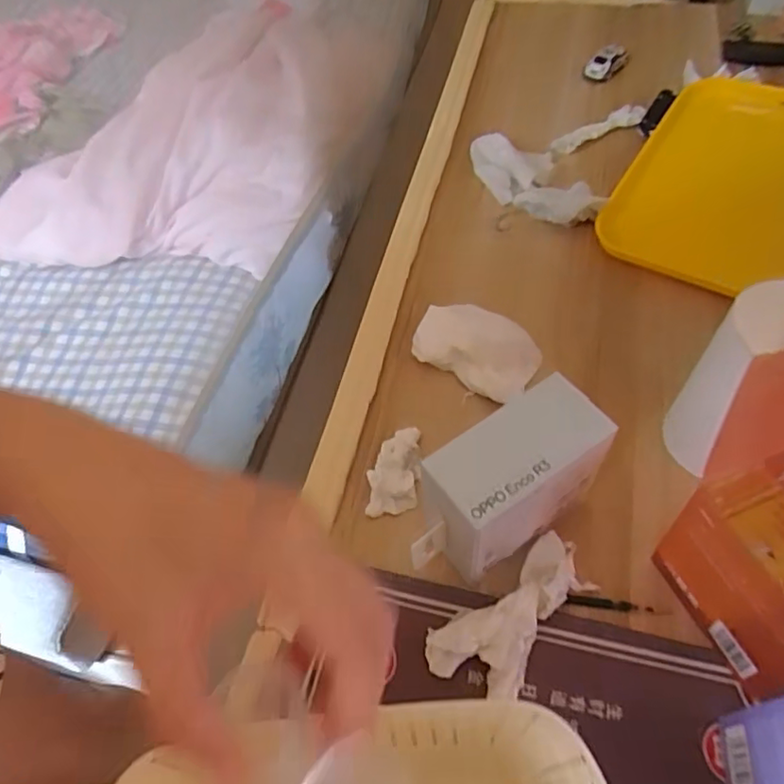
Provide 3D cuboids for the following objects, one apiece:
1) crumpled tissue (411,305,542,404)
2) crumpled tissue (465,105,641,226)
[{"bbox_3d":[0.066,-0.037,0.470,0.098,0.017,0.061,28,63,21],"label":"crumpled tissue"},{"bbox_3d":[0.159,-0.248,0.603,0.145,0.033,0.194,22,61,18],"label":"crumpled tissue"}]

